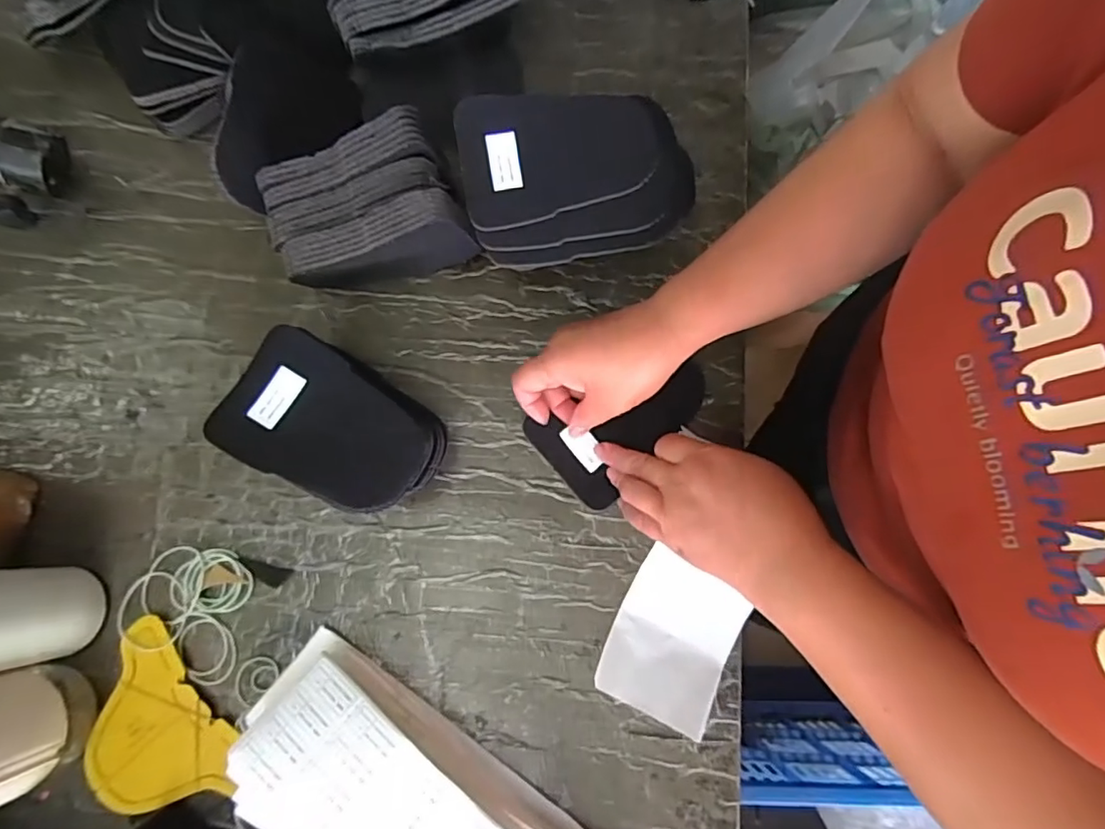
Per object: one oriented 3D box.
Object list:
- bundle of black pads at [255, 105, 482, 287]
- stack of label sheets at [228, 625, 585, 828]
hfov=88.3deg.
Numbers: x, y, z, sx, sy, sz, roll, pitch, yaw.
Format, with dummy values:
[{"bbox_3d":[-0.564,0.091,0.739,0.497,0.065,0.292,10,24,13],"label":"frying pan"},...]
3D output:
[{"bbox_3d":[-0.140,-0.145,0.441,0.139,0.111,0.092,-16,78,-5],"label":"bundle of black pads"},{"bbox_3d":[-0.084,0.275,0.382,0.284,0.046,0.105,34,80,6],"label":"stack of label sheets"}]

